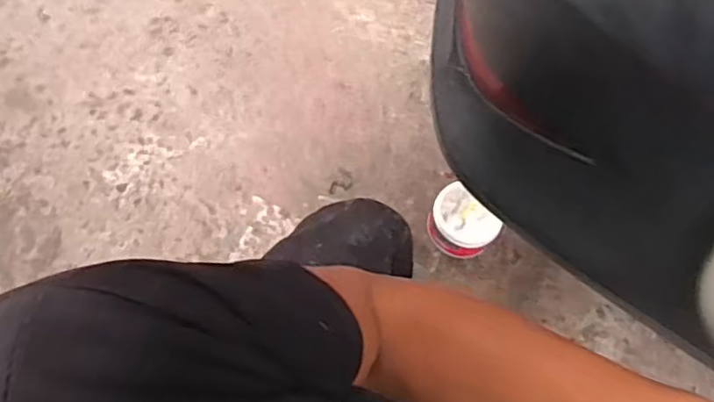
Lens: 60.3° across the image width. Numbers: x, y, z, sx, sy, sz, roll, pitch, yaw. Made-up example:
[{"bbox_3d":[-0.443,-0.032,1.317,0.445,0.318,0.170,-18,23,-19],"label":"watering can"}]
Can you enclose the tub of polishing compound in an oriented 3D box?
[{"bbox_3d":[0.157,0.035,0.932,0.090,0.062,0.106,-39,77,-16],"label":"tub of polishing compound"}]

